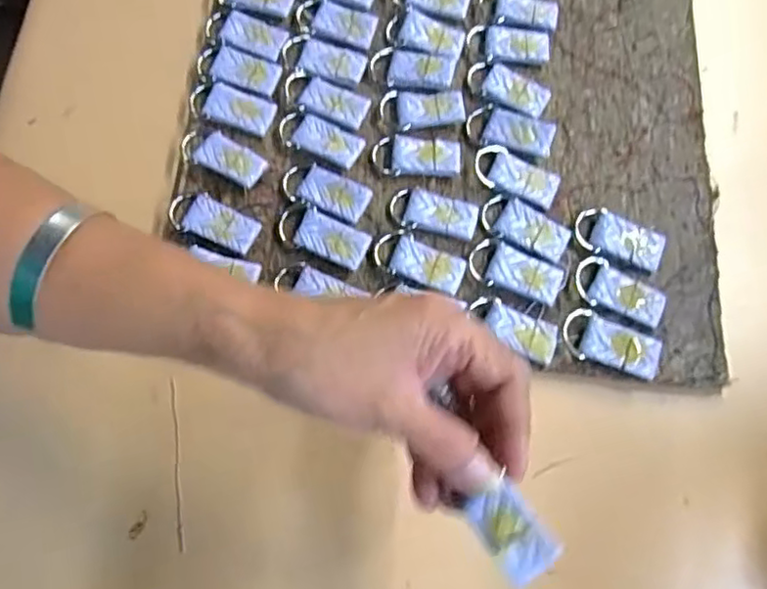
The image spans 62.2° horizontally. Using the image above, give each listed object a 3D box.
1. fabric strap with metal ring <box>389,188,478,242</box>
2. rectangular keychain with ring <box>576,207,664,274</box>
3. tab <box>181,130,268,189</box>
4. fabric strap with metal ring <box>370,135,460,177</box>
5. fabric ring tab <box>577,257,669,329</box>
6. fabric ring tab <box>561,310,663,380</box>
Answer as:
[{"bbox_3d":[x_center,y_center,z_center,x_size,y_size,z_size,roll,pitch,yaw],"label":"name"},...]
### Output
[{"bbox_3d":[0.027,-0.044,0.339,0.046,0.004,0.025,10,72,2],"label":"fabric strap with metal ring"},{"bbox_3d":[0.125,-0.030,0.337,0.045,0.006,0.025,23,73,6],"label":"rectangular keychain with ring"},{"bbox_3d":[-0.087,-0.076,0.345,0.047,0.007,0.024,24,73,6],"label":"tab"},{"bbox_3d":[0.018,-0.077,0.350,0.048,0.004,0.024,2,72,-1],"label":"fabric strap with metal ring"},{"bbox_3d":[0.122,-0.001,0.326,0.045,0.004,0.023,26,73,7],"label":"fabric ring tab"},{"bbox_3d":[0.114,0.025,0.317,0.047,0.008,0.025,18,73,4],"label":"fabric ring tab"}]

